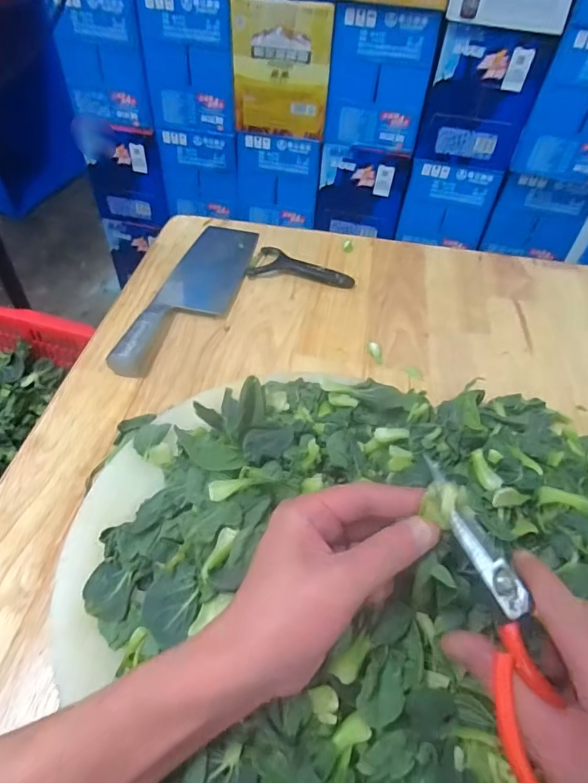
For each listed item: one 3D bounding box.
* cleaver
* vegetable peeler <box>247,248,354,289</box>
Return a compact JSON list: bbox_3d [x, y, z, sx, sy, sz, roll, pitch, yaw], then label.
[{"bbox_3d":[-0.122,-0.133,0.618,0.091,0.025,0.317,11,49,8],"label":"cleaver"},{"bbox_3d":[0.012,-0.173,0.662,0.140,0.021,0.058,7,49,4],"label":"vegetable peeler"}]

